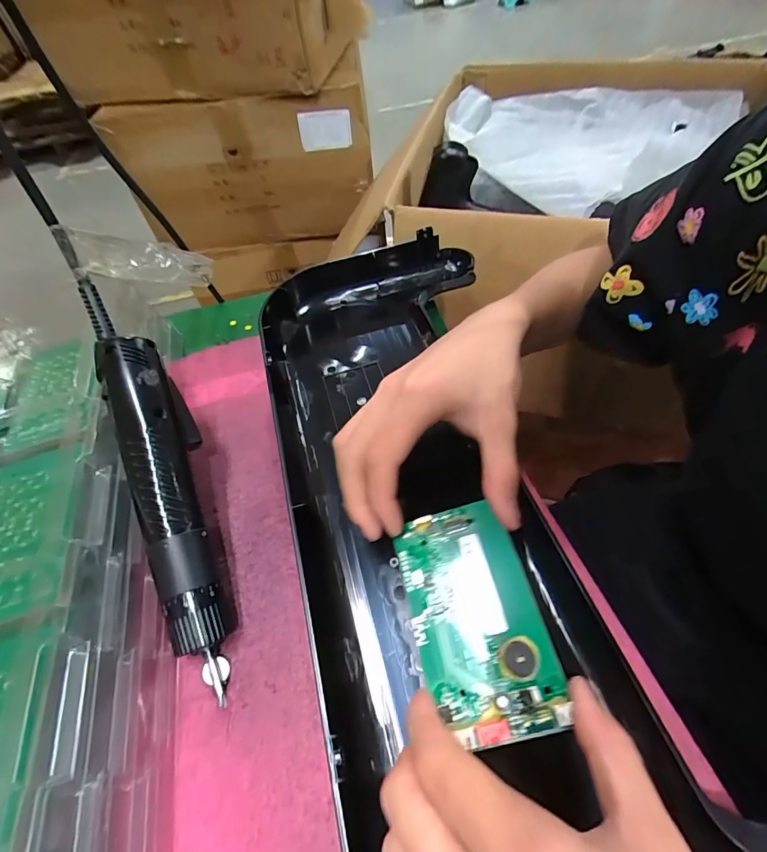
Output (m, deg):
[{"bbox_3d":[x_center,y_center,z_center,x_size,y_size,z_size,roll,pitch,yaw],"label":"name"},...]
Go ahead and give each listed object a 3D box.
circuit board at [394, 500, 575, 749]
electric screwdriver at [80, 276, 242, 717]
[{"bbox_3d":[0.045,0.091,0.209,0.060,0.014,0.104,-11,51,-5],"label":"circuit board"},{"bbox_3d":[-0.133,0.029,0.262,0.036,0.033,0.244,-20,78,-12],"label":"electric screwdriver"}]

